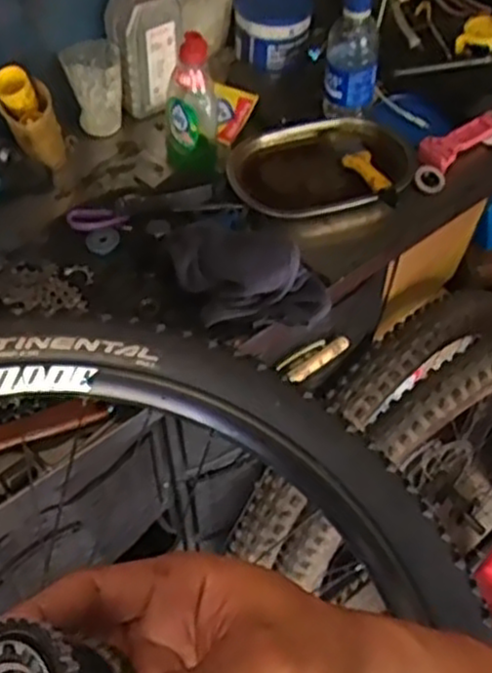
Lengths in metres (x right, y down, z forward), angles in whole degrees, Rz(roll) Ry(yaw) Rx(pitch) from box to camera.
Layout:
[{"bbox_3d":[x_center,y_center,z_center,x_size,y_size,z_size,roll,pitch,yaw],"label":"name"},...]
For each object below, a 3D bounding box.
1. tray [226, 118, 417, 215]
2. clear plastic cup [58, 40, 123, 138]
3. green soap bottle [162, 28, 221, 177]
[{"bbox_3d":[0.091,-0.202,0.905,0.225,0.048,0.161,-6,54,-4],"label":"tray"},{"bbox_3d":[-0.186,-0.303,0.906,0.065,0.091,0.063,0,54,0],"label":"clear plastic cup"},{"bbox_3d":[-0.063,-0.264,0.862,0.062,0.165,0.047,-4,54,-3],"label":"green soap bottle"}]

